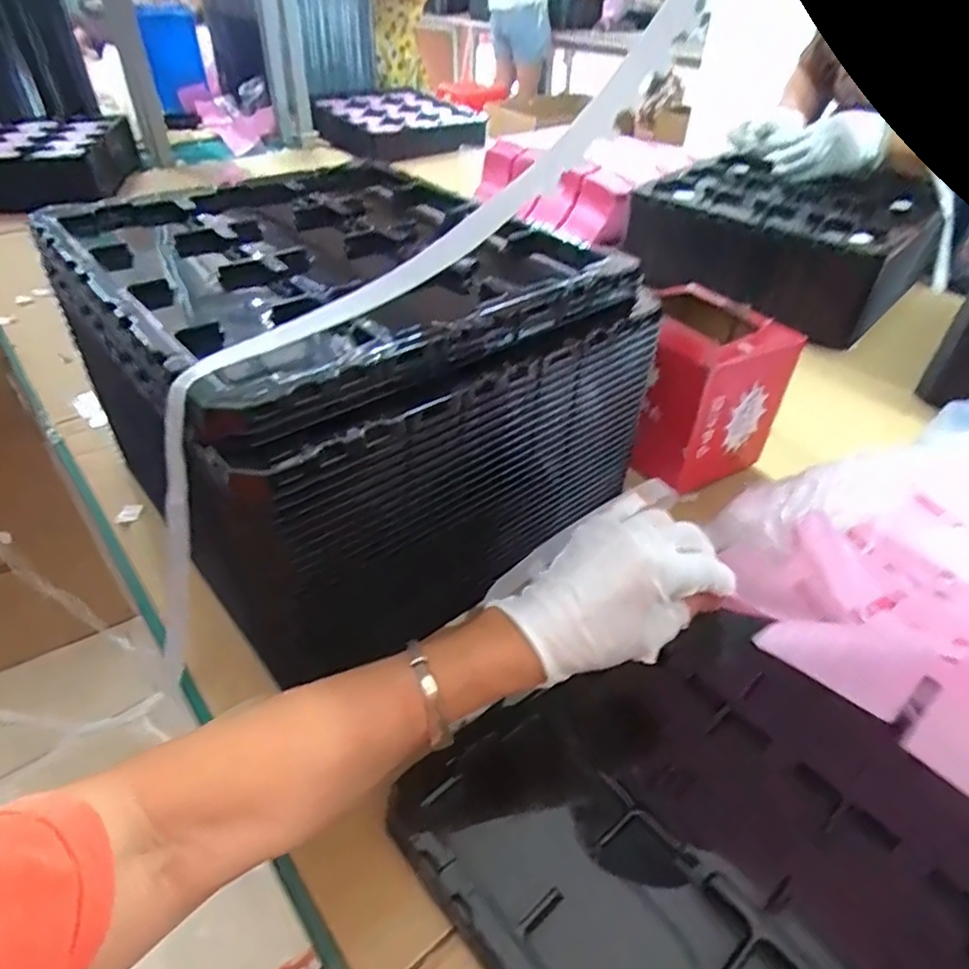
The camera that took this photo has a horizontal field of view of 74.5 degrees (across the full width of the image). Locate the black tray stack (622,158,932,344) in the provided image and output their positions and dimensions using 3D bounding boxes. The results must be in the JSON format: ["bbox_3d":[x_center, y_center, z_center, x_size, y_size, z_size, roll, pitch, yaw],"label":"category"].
[{"bbox_3d":[0.436,-0.376,0.954,0.352,0.123,0.299,32,50,30],"label":"black tray stack"}]

